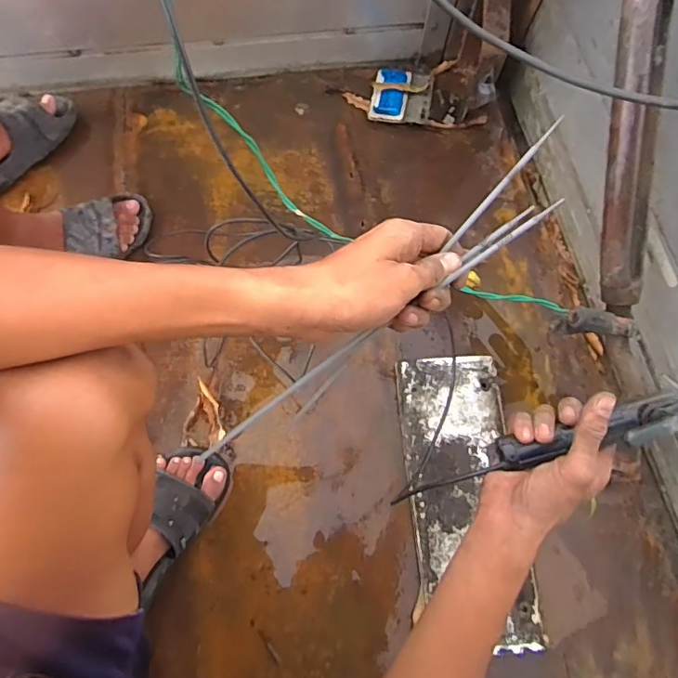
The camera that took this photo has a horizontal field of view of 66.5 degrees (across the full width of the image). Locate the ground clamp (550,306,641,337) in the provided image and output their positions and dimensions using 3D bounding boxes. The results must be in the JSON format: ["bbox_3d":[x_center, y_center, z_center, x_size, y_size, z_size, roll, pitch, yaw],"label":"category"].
[{"bbox_3d":[0.318,-0.015,0.632,0.129,0.045,0.025,4,68,-25],"label":"ground clamp"}]

